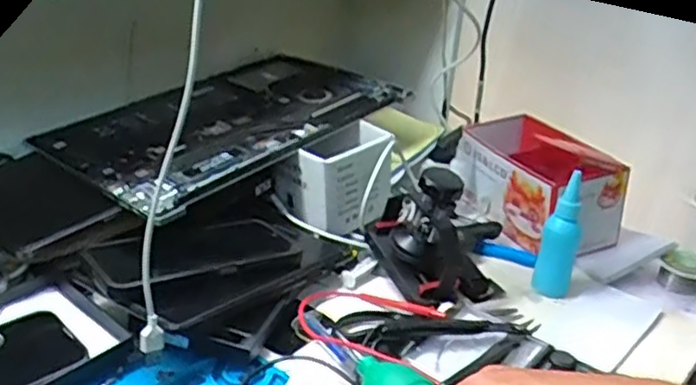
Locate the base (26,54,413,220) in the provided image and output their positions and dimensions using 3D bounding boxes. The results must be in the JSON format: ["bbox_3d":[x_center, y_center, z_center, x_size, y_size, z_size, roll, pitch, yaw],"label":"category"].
[{"bbox_3d":[-0.129,-0.087,0.746,0.242,0.039,0.385,22,29,31],"label":"base"}]

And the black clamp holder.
[{"bbox_3d":[0.087,0.030,0.622,0.102,0.113,0.105,-8,28,-27],"label":"black clamp holder"}]

